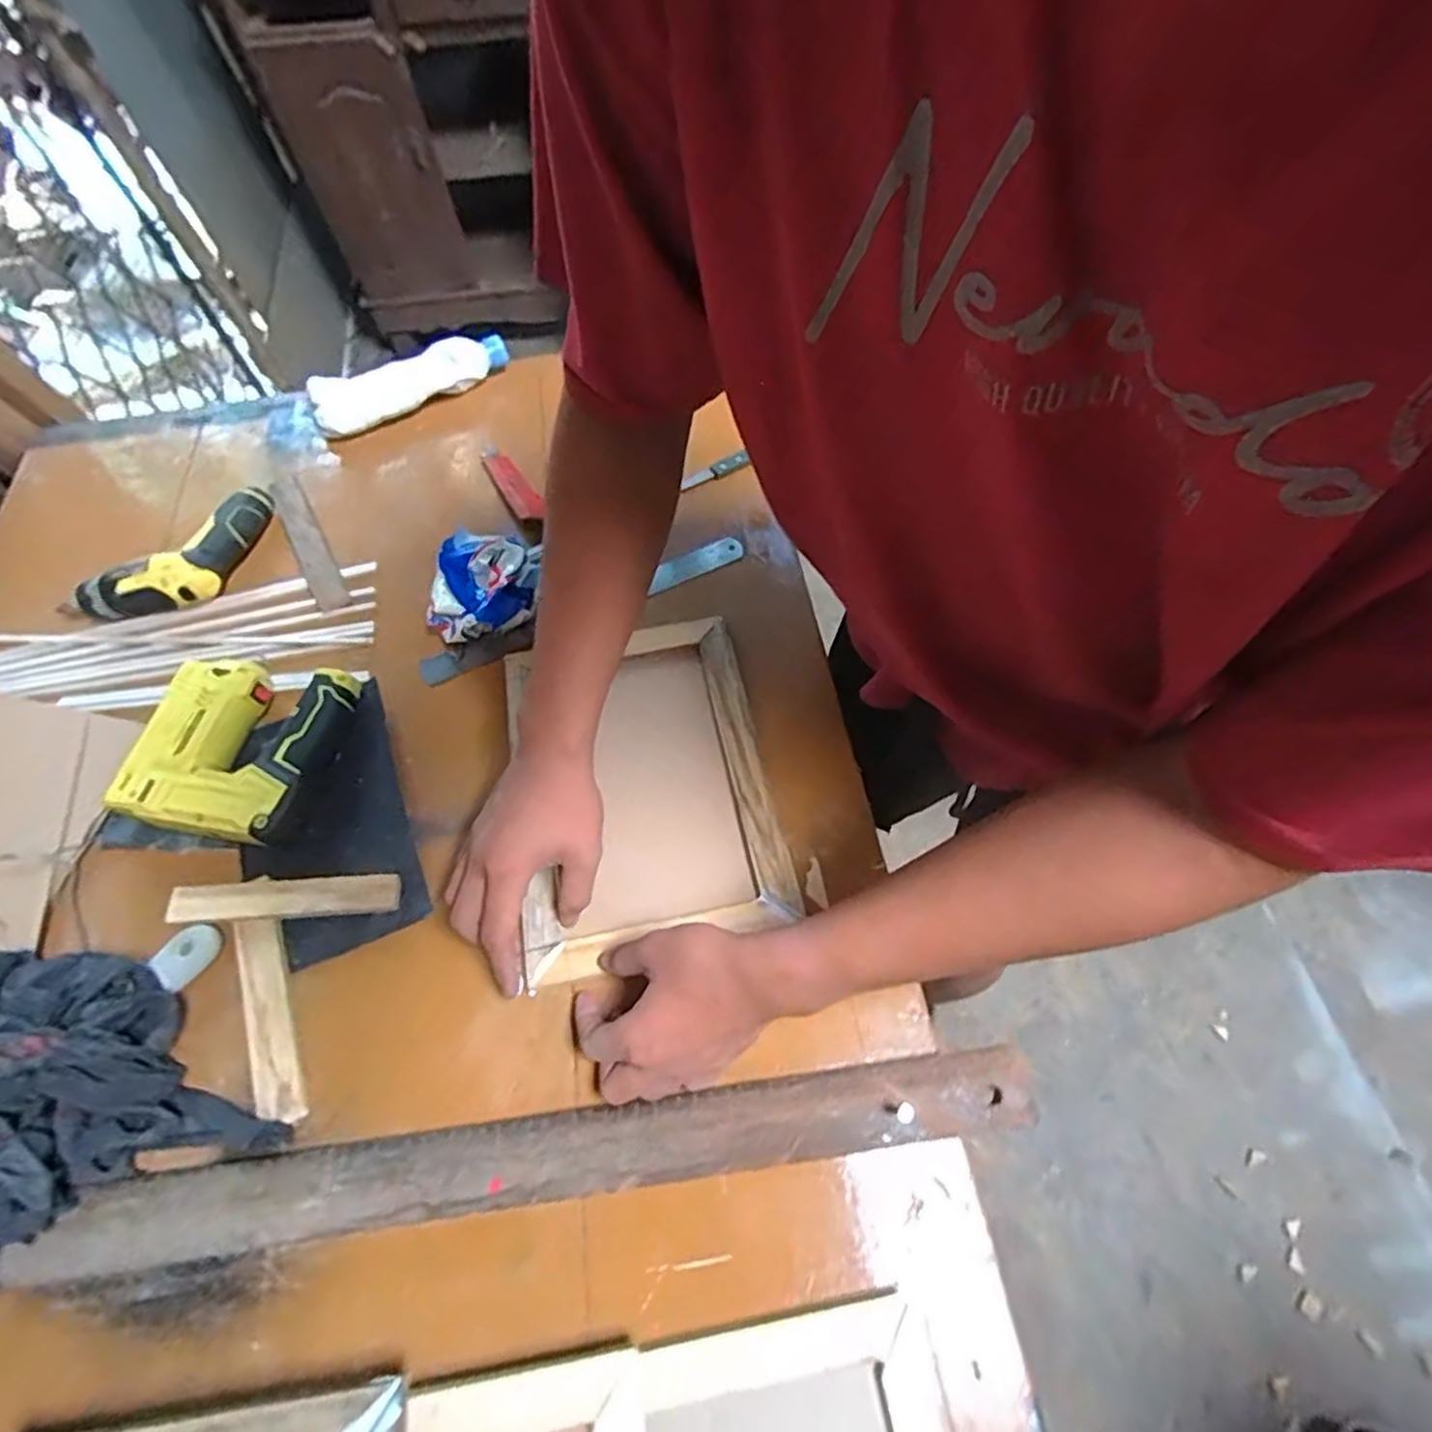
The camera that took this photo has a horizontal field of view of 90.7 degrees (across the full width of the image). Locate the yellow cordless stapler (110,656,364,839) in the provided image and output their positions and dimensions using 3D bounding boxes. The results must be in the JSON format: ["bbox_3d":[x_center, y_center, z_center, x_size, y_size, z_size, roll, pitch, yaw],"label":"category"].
[{"bbox_3d":[-0.398,0.024,0.586,0.144,0.042,0.148,8,58,4],"label":"yellow cordless stapler"}]

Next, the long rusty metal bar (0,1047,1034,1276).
[{"bbox_3d":[-0.262,0.294,0.440,0.926,0.027,0.057,-6,58,-4],"label":"long rusty metal bar"}]

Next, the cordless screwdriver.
[{"bbox_3d":[-0.516,-0.150,0.693,0.088,0.056,0.206,33,68,18],"label":"cordless screwdriver"}]

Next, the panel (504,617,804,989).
[{"bbox_3d":[-0.063,0.054,0.589,0.201,0.036,0.281,-11,59,-8],"label":"panel"}]

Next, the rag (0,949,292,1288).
[{"bbox_3d":[-0.431,0.243,0.448,0.239,0.070,0.161,36,66,19],"label":"rag"}]

